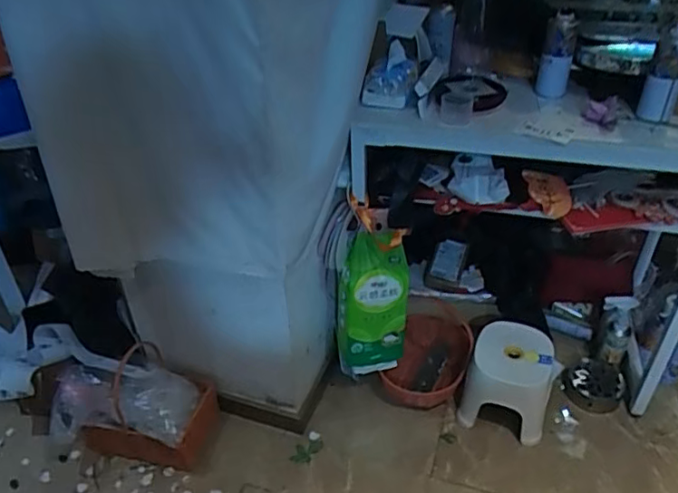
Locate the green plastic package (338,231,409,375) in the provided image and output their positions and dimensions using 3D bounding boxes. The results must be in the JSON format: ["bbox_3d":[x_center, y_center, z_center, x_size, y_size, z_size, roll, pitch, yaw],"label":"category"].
[{"bbox_3d":[0.079,0.150,1.409,0.168,0.335,0.107,1,36,4],"label":"green plastic package"}]

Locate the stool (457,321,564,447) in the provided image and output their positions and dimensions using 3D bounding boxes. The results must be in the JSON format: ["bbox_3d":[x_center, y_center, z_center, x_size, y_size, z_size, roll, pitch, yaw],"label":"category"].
[{"bbox_3d":[0.424,0.335,1.456,0.205,0.207,0.188,13,39,19],"label":"stool"}]

